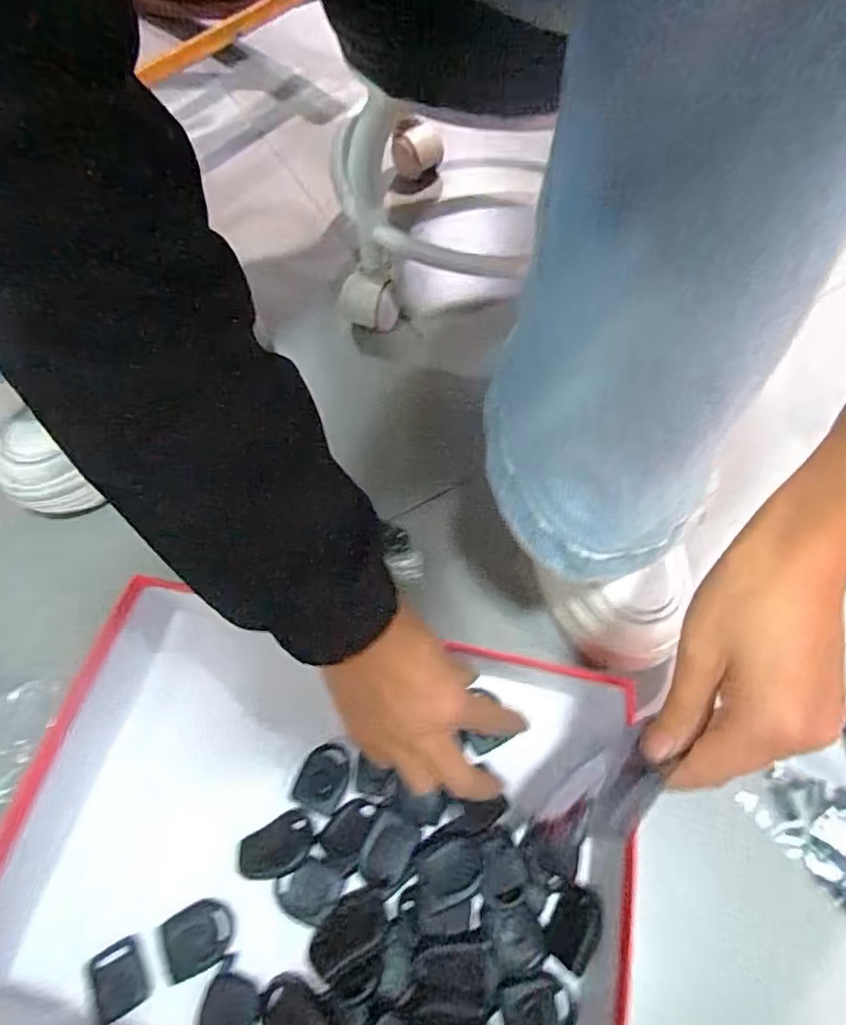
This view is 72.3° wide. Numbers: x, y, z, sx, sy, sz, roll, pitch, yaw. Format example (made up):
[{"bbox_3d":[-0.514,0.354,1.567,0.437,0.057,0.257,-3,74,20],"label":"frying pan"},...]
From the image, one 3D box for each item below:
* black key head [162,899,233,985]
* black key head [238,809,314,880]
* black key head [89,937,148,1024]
[{"bbox_3d":[-0.128,0.239,0.324,0.035,0.005,0.033,-19,63,-8],"label":"black key head"},{"bbox_3d":[-0.087,0.198,0.341,0.043,0.010,0.029,-32,65,-14],"label":"black key head"},{"bbox_3d":[-0.170,0.259,0.321,0.028,0.005,0.033,-28,64,-12],"label":"black key head"}]

